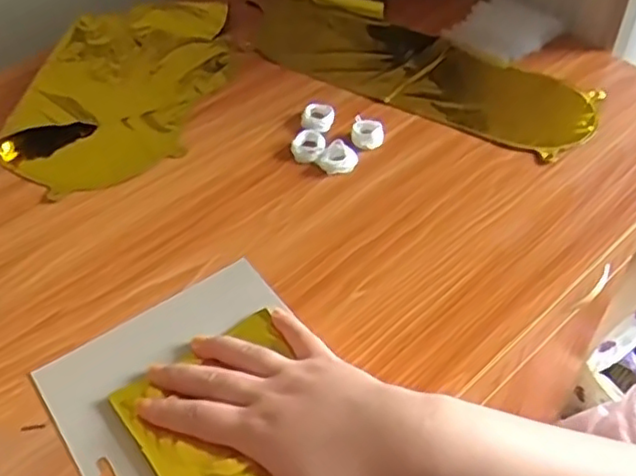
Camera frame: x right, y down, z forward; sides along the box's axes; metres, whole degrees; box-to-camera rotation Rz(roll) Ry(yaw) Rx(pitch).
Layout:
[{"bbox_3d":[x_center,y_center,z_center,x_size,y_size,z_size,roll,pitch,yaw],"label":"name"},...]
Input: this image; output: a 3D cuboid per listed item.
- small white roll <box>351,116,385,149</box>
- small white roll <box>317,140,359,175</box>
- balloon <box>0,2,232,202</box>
[{"bbox_3d":[0.043,-0.091,0.581,0.029,0.012,0.035,9,49,9],"label":"small white roll"},{"bbox_3d":[0.017,-0.067,0.560,0.030,0.012,0.028,0,48,0],"label":"small white roll"},{"bbox_3d":[-0.187,-0.144,0.641,0.168,0.025,0.270,4,48,5],"label":"balloon"}]

